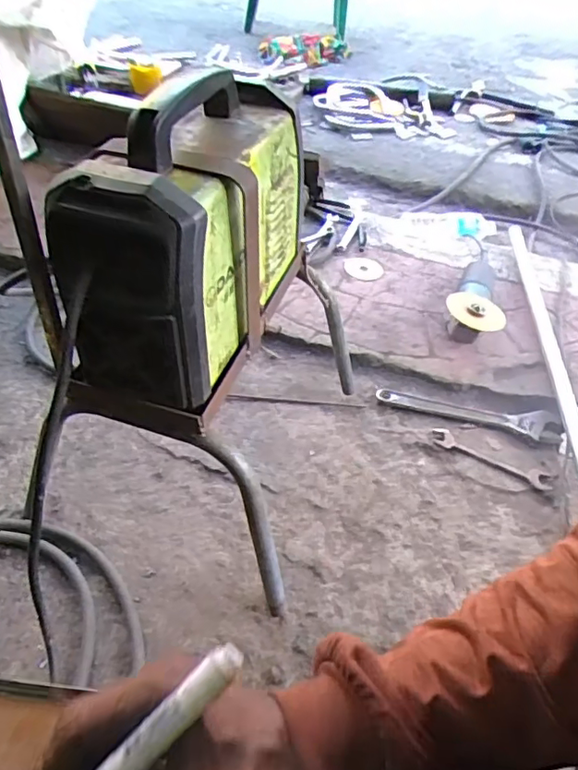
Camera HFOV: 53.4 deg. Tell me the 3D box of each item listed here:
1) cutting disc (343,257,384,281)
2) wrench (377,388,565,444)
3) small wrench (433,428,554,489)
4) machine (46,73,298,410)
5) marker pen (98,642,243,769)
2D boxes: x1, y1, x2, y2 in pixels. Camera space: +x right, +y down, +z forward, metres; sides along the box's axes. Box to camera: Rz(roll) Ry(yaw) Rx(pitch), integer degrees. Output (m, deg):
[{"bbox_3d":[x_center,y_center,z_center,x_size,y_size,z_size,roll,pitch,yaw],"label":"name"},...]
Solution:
[{"bbox_3d":[0.146,-0.230,1.129,0.077,0.005,0.068,5,56,-5],"label":"cutting disc"},{"bbox_3d":[0.284,0.039,0.906,0.284,0.014,0.058,14,44,6],"label":"wrench"},{"bbox_3d":[0.296,0.106,0.842,0.173,0.009,0.036,22,45,15],"label":"small wrench"},{"bbox_3d":[-0.080,-0.145,0.539,0.122,0.210,0.289,17,44,10],"label":"machine"},{"bbox_3d":[-0.069,0.161,0.239,0.128,0.010,0.017,-45,60,-9],"label":"marker pen"}]

